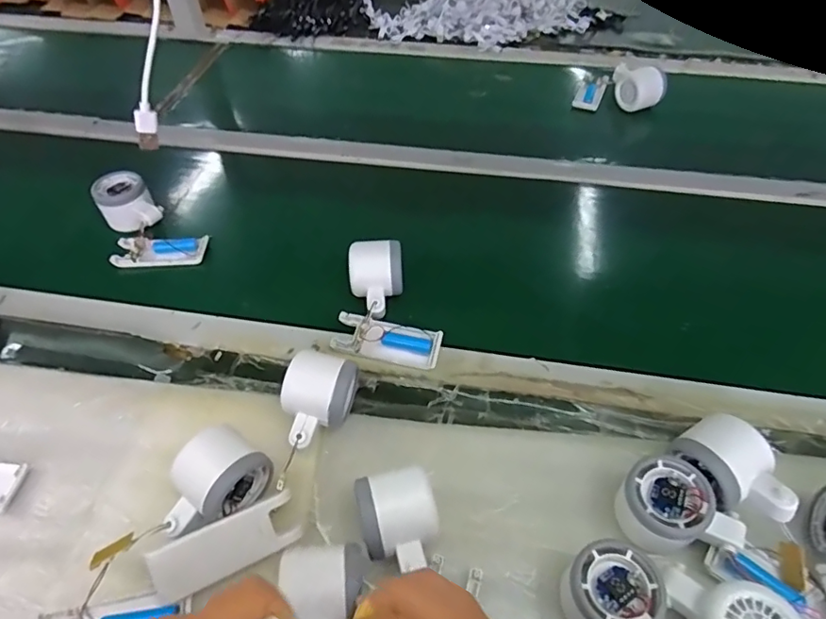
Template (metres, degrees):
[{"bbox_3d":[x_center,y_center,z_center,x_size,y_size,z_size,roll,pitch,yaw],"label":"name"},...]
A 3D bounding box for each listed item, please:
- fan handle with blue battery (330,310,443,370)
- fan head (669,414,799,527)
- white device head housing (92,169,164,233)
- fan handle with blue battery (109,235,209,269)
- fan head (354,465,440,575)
[{"bbox_3d":[-0.026,0.031,0.518,0.105,0.027,0.038,10,51,9],"label":"fan handle with blue battery"},{"bbox_3d":[0.242,0.126,0.398,0.054,0.058,0.082,-24,54,-18],"label":"fan head"},{"bbox_3d":[-0.349,-0.129,0.637,0.058,0.048,0.079,-35,58,-25],"label":"white device head housing"},{"bbox_3d":[-0.298,-0.068,0.619,0.103,0.016,0.039,-2,50,-1],"label":"fan handle with blue battery"},{"bbox_3d":[-0.010,0.159,0.388,0.057,0.049,0.063,-8,50,-6],"label":"fan head"}]

